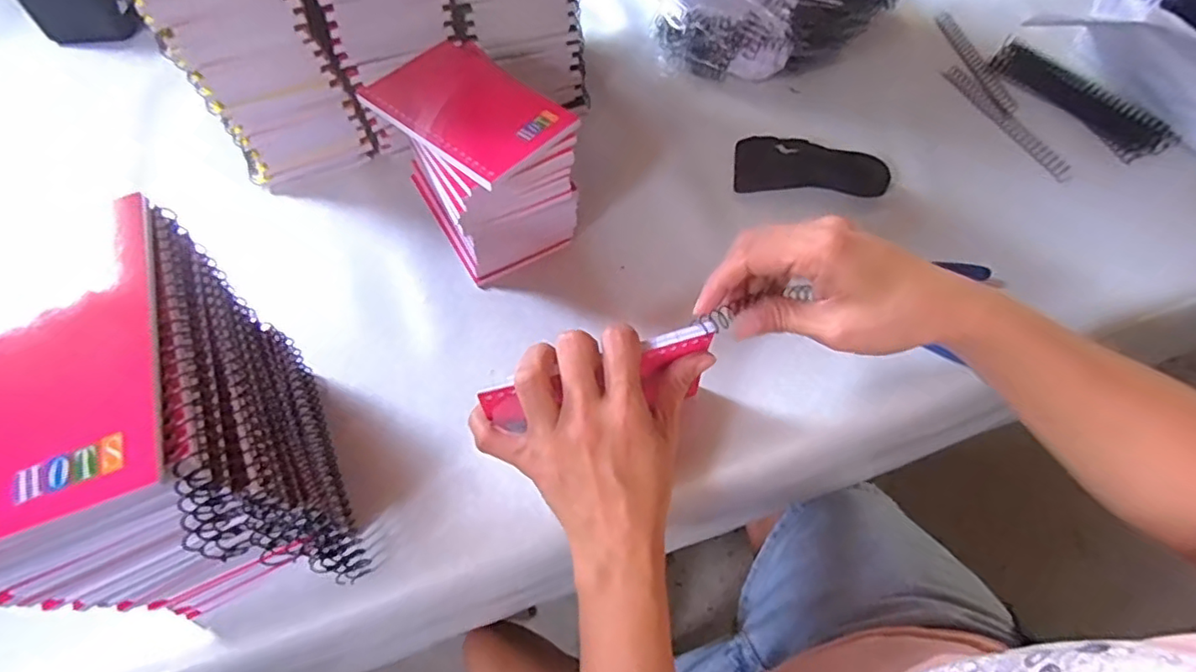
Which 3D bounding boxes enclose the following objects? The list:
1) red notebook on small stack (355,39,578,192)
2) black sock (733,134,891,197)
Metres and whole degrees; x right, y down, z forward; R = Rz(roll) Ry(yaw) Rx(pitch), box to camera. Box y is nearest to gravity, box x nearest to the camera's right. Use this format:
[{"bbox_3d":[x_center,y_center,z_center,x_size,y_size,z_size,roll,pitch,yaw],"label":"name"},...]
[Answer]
[{"bbox_3d":[-0.086,-0.153,0.397,0.127,0.007,0.089,38,67,21],"label":"red notebook on small stack"},{"bbox_3d":[0.175,-0.142,0.495,0.121,0.014,0.057,5,59,4],"label":"black sock"}]

